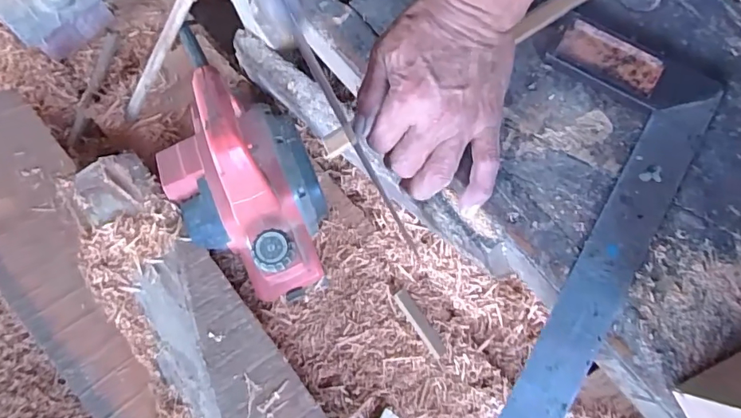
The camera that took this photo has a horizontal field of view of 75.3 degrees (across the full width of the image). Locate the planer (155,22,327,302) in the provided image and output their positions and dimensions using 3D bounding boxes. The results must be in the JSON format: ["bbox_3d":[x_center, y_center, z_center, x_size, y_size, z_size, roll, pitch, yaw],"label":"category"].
[{"bbox_3d":[-0.144,-0.048,0.498,0.149,0.140,0.299,-22,81,-5],"label":"planer"}]

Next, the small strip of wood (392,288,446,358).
[{"bbox_3d":[0.054,0.125,0.528,0.017,0.010,0.082,-34,82,-7],"label":"small strip of wood"}]

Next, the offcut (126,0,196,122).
[{"bbox_3d":[-0.239,-0.171,0.545,0.020,0.016,0.196,49,123,7],"label":"offcut"}]

